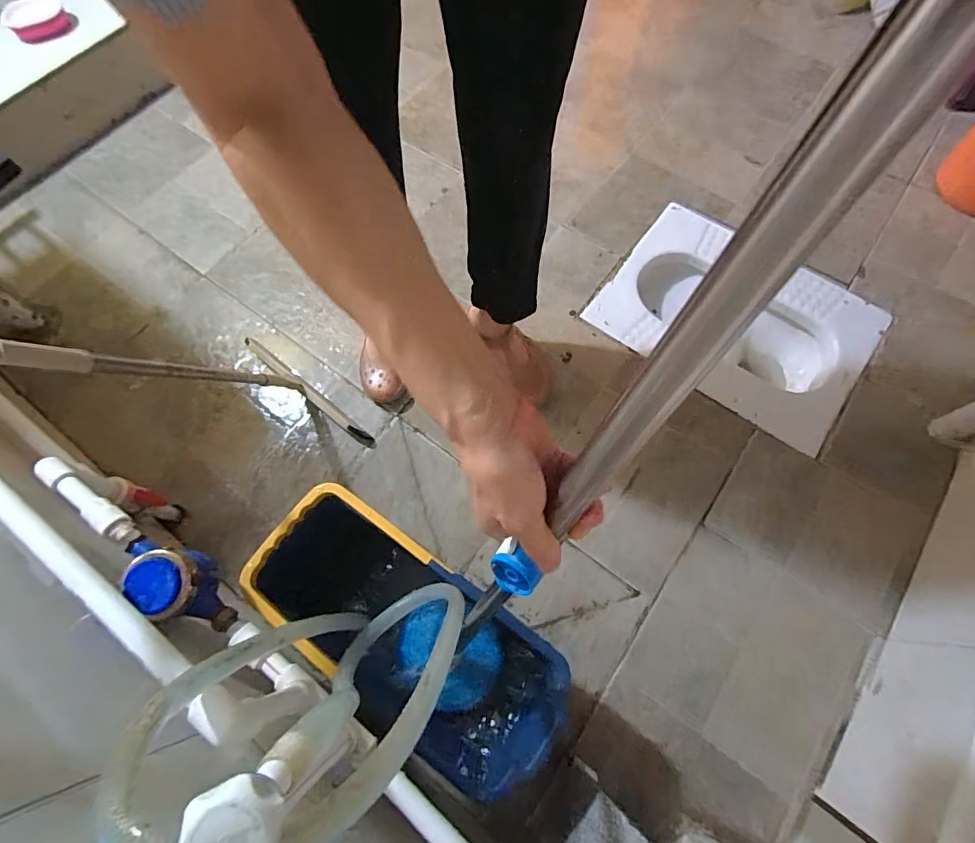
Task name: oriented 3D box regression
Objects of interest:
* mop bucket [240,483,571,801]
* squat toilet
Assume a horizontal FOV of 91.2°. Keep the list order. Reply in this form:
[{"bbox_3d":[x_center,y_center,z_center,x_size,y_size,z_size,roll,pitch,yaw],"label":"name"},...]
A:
[{"bbox_3d":[-0.105,0.305,0.730,0.462,0.214,0.224,38,74,15],"label":"mop bucket"},{"bbox_3d":[0.531,-0.211,1.067,0.535,0.154,0.381,35,74,14],"label":"squat toilet"}]

